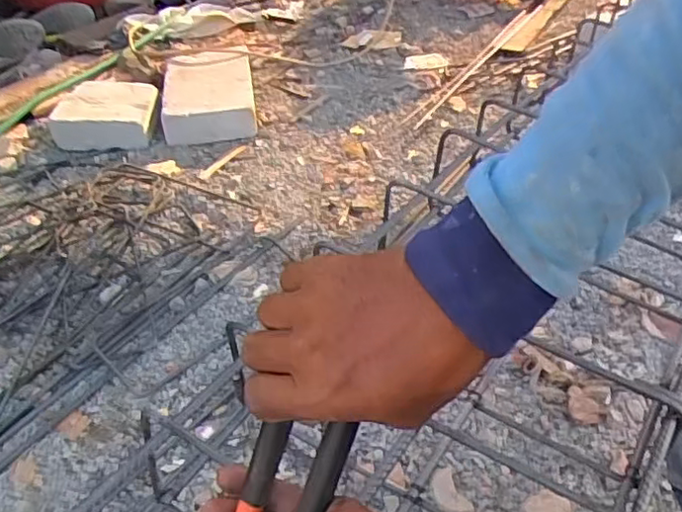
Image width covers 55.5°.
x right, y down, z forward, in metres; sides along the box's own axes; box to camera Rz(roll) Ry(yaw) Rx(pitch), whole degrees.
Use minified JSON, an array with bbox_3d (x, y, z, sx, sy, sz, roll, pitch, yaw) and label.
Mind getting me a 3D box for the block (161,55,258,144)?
[{"bbox_3d":[-0.309,-0.378,1.508,0.202,0.077,0.303,-7,41,-7],"label":"block"}]

